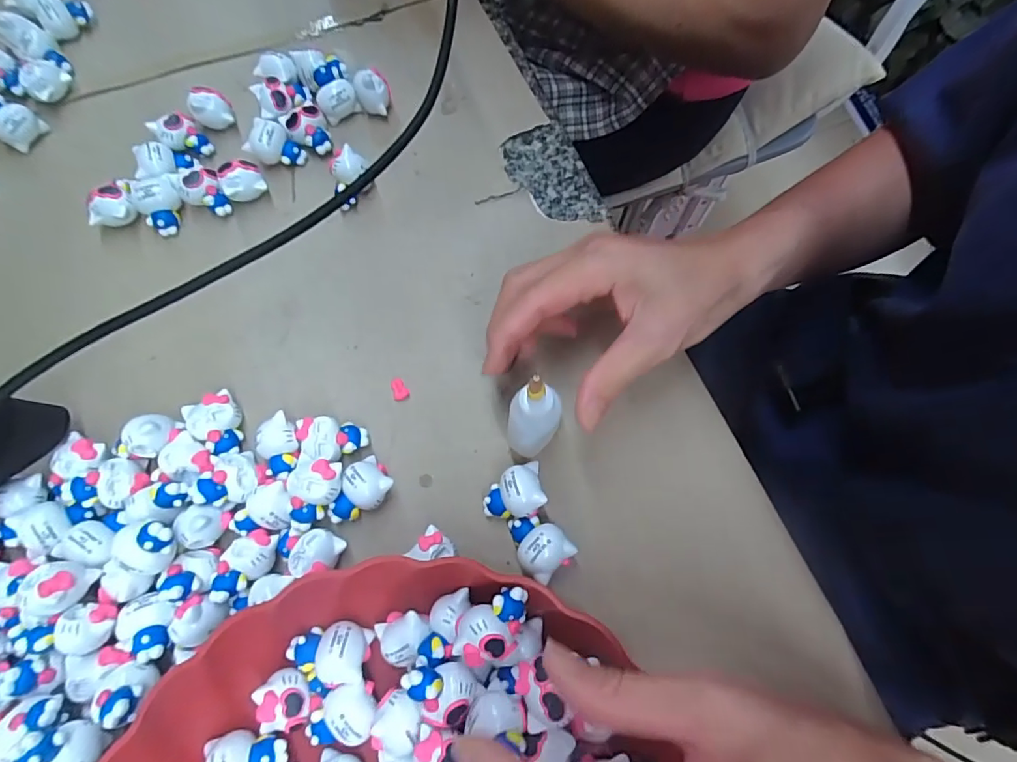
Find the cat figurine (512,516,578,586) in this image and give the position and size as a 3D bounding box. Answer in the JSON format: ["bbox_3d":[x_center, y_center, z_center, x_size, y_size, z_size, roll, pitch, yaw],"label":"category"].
[{"bbox_3d":[0.015,0.083,0.258,0.024,0.023,0.030,-38,76,-12],"label":"cat figurine"}]

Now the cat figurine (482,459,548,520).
[{"bbox_3d":[0.002,0.058,0.265,0.030,0.025,0.026,-11,73,-4],"label":"cat figurine"}]

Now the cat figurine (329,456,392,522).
[{"bbox_3d":[-0.078,0.058,0.264,0.035,0.022,0.024,-42,77,-13],"label":"cat figurine"}]

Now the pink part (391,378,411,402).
[{"bbox_3d":[-0.062,0.004,0.290,0.009,0.004,0.013,-22,74,-8],"label":"pink part"}]

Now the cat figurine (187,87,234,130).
[{"bbox_3d":[-0.196,-0.180,0.337,0.023,0.024,0.021,0,72,-1],"label":"cat figurine"}]

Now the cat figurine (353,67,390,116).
[{"bbox_3d":[-0.090,-0.191,0.340,0.021,0.031,0.017,-16,73,-6],"label":"cat figurine"}]

